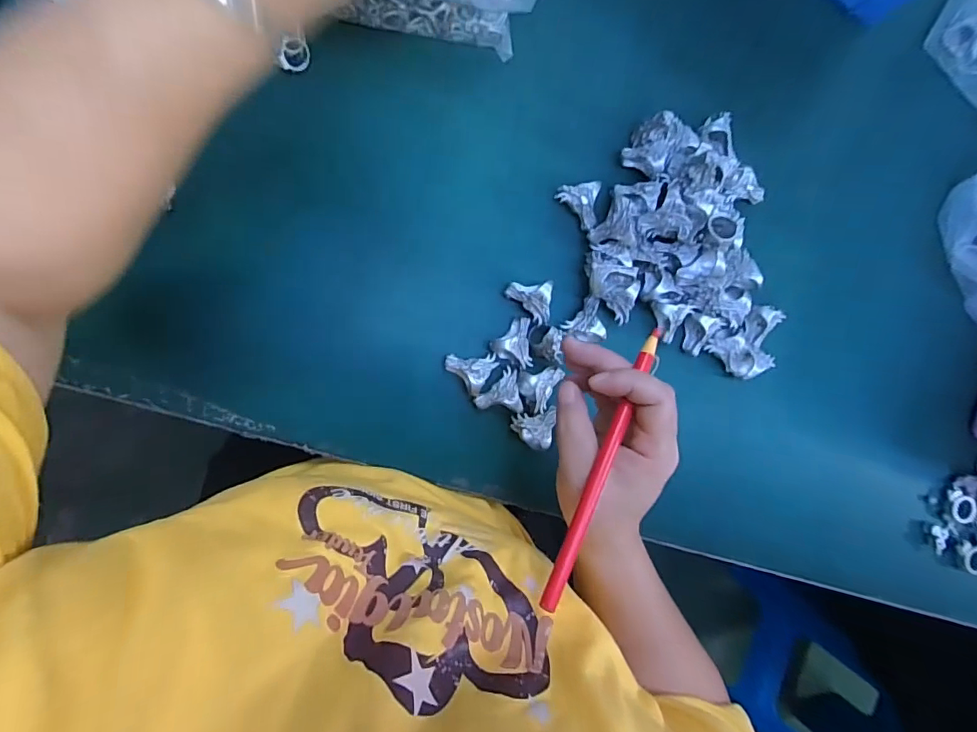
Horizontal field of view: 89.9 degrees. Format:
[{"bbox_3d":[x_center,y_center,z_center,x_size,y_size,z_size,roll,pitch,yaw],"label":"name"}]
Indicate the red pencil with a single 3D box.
[{"bbox_3d":[0.066,0.051,0.273,0.010,0.007,0.170,29,75,-8],"label":"red pencil"}]

